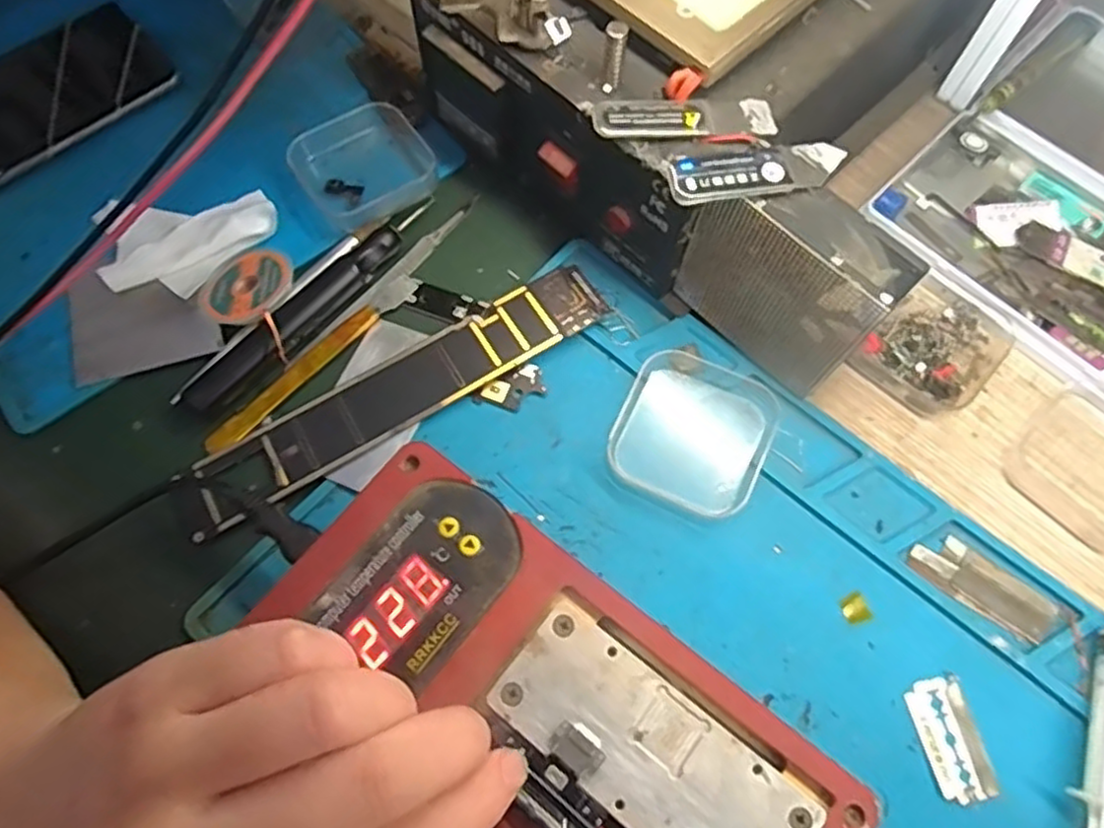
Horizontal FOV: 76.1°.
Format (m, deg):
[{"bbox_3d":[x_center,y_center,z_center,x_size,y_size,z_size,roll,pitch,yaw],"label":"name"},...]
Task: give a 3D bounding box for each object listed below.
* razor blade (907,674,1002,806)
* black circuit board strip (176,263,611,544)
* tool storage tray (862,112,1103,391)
[{"bbox_3d":[0.152,0.123,0.268,0.022,0.004,0.043,-12,69,-4],"label":"razor blade"},{"bbox_3d":[-0.070,-0.009,0.320,0.205,0.007,0.034,-30,71,-10],"label":"black circuit board strip"},{"bbox_3d":[0.251,-0.073,0.349,0.102,0.020,0.173,-40,73,-13],"label":"tool storage tray"}]

